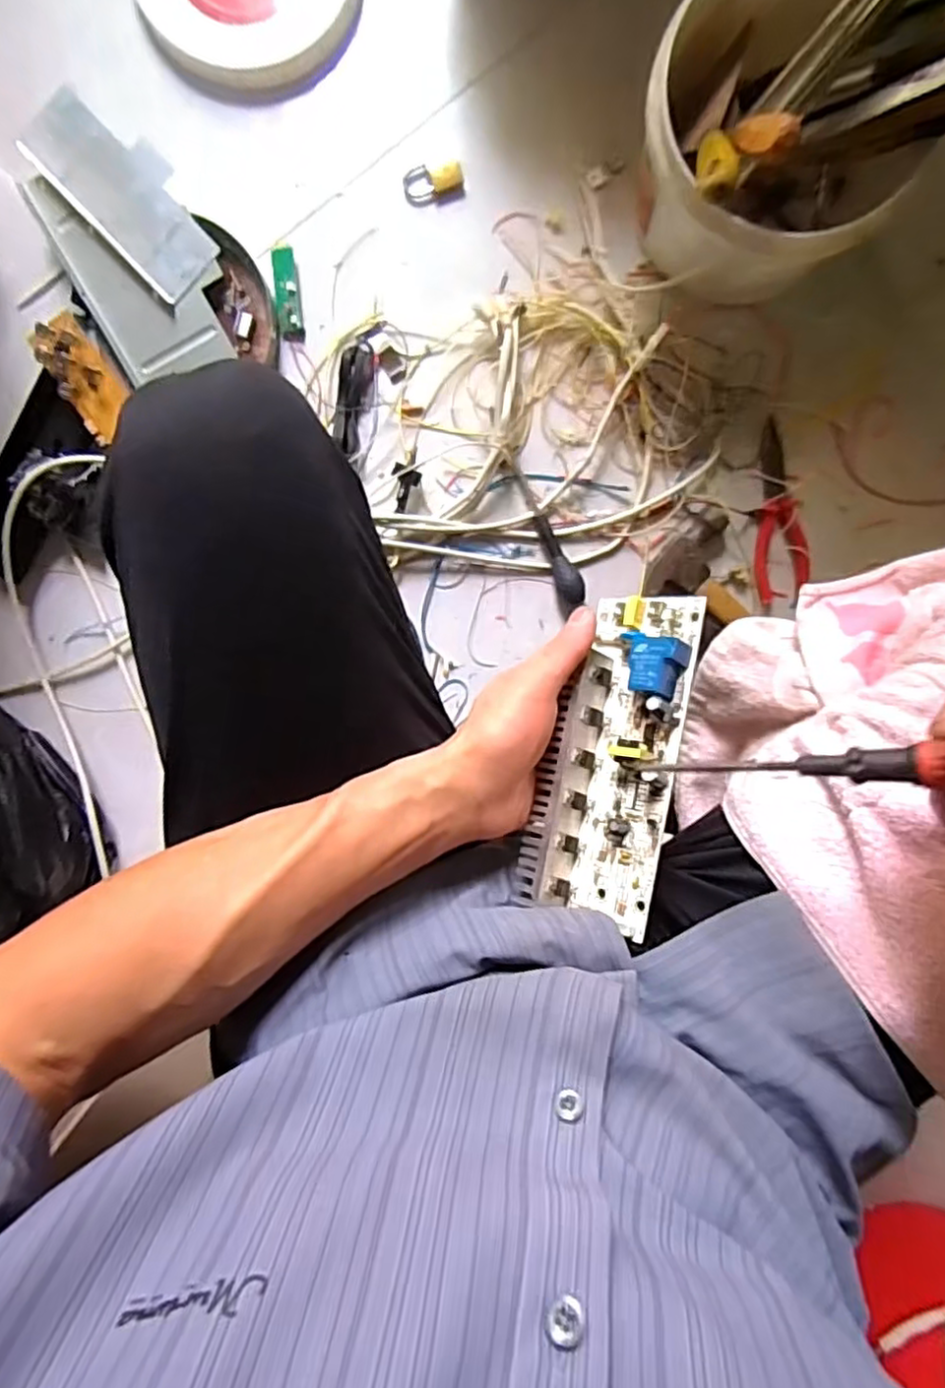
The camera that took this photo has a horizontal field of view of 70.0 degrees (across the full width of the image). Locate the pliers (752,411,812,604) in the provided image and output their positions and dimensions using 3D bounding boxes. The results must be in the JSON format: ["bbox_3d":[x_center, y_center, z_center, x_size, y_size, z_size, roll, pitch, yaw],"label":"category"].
[{"bbox_3d":[0.322,-0.190,0.717,0.051,0.024,0.188,-12,98,1],"label":"pliers"}]

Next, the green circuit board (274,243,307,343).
[{"bbox_3d":[-0.189,-0.415,0.700,0.026,0.007,0.092,-3,98,0],"label":"green circuit board"}]

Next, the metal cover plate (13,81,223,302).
[{"bbox_3d":[-0.340,-0.494,0.665,0.094,0.010,0.192,-45,102,2],"label":"metal cover plate"}]

